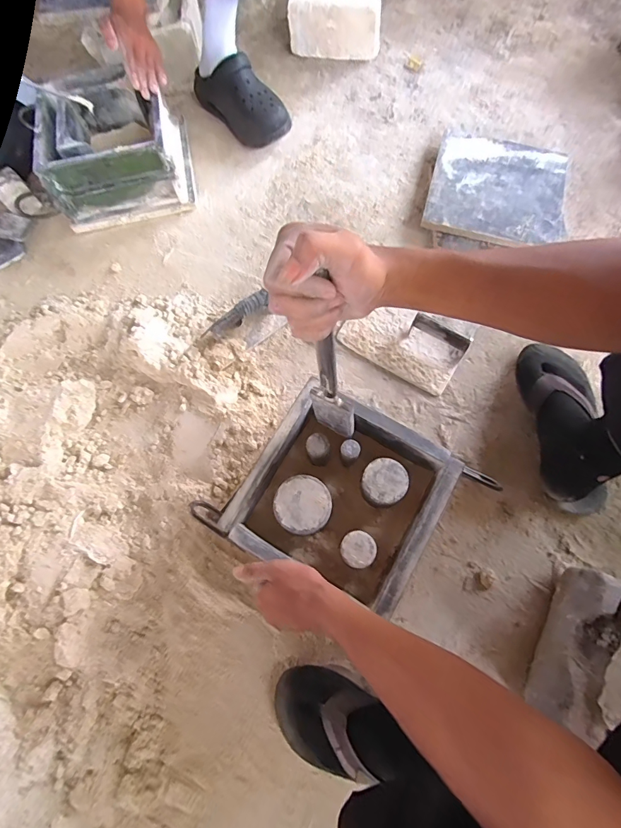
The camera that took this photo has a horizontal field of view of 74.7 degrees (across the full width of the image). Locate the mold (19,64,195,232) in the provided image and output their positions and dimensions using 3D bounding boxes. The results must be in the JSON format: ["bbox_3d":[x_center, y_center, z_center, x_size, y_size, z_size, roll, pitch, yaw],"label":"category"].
[{"bbox_3d":[-0.368,-0.508,0.780,0.240,0.149,0.234,-11,73,-2],"label":"mold"}]

